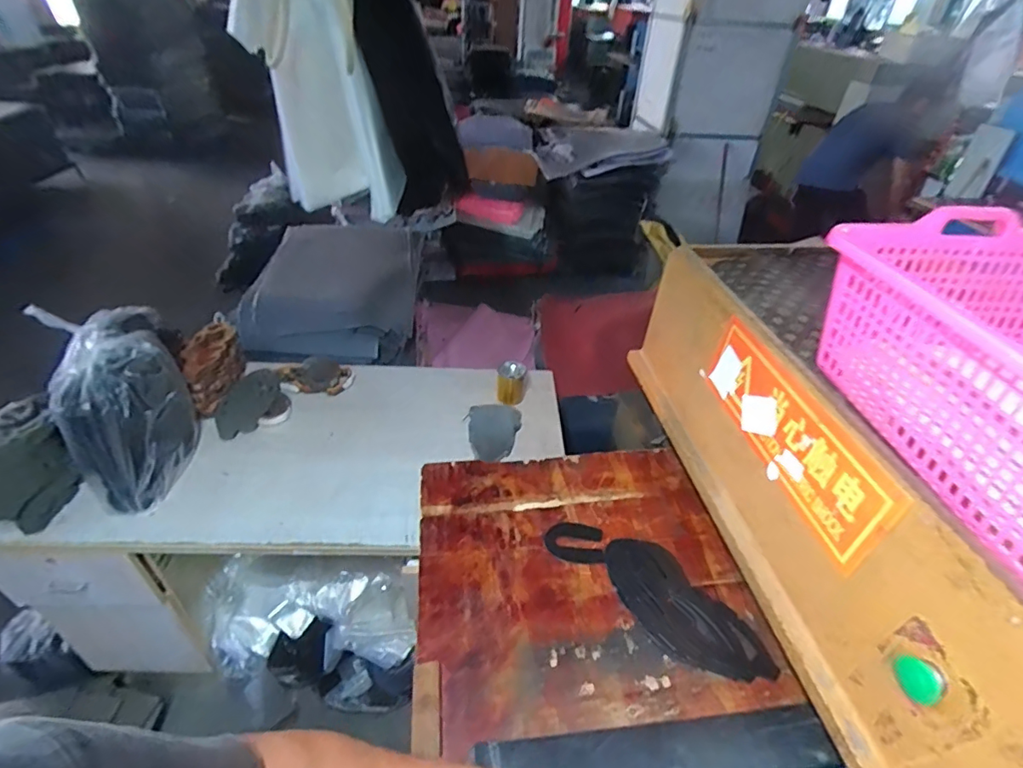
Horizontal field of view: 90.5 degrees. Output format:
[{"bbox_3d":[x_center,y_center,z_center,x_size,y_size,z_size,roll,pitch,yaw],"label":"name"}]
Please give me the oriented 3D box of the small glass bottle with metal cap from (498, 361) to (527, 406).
[{"bbox_3d":[0.000,-0.006,1.282,0.072,0.084,0.071,12,39,9],"label":"small glass bottle with metal cap"}]

